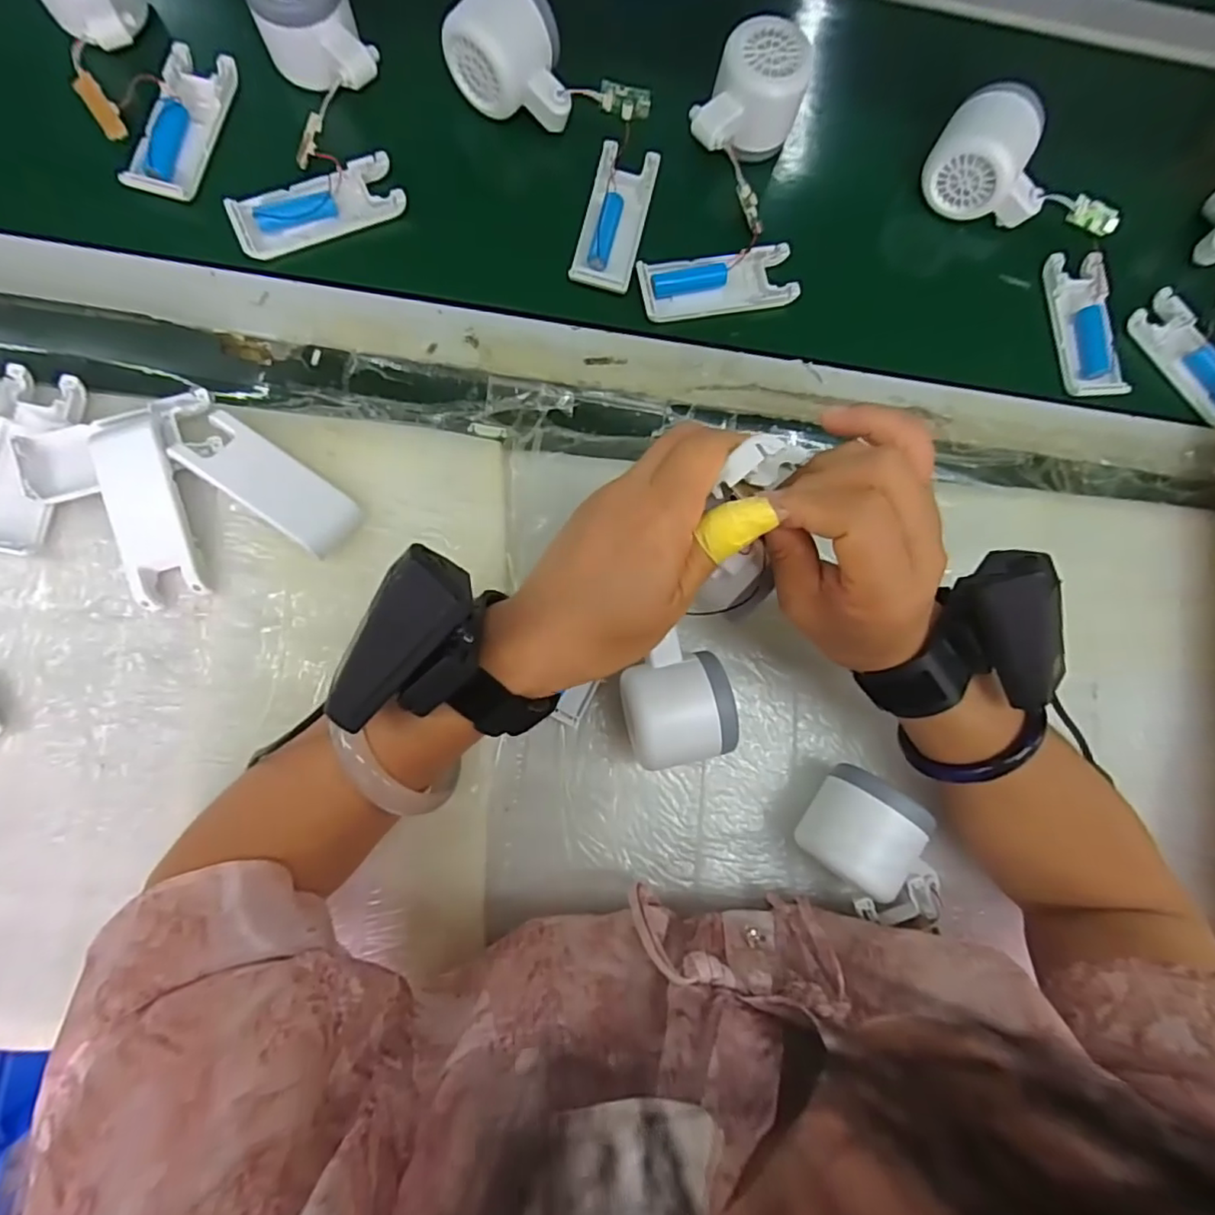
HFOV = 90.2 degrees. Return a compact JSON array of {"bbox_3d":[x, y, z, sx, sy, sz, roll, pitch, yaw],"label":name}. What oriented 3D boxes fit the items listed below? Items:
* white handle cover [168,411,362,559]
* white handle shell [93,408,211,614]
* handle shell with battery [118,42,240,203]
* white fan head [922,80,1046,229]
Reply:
[{"bbox_3d":[-0.191,-0.070,0.343,0.099,0.024,0.039,34,81,0],"label":"white handle cover"},{"bbox_3d":[-0.258,-0.054,0.341,0.039,0.017,0.103,-14,84,-7],"label":"white handle shell"},{"bbox_3d":[-0.275,-0.311,0.392,0.040,0.015,0.104,14,81,-4],"label":"handle shell with battery"},{"bbox_3d":[0.265,-0.304,0.414,0.082,0.049,0.057,33,81,0],"label":"white fan head"}]

